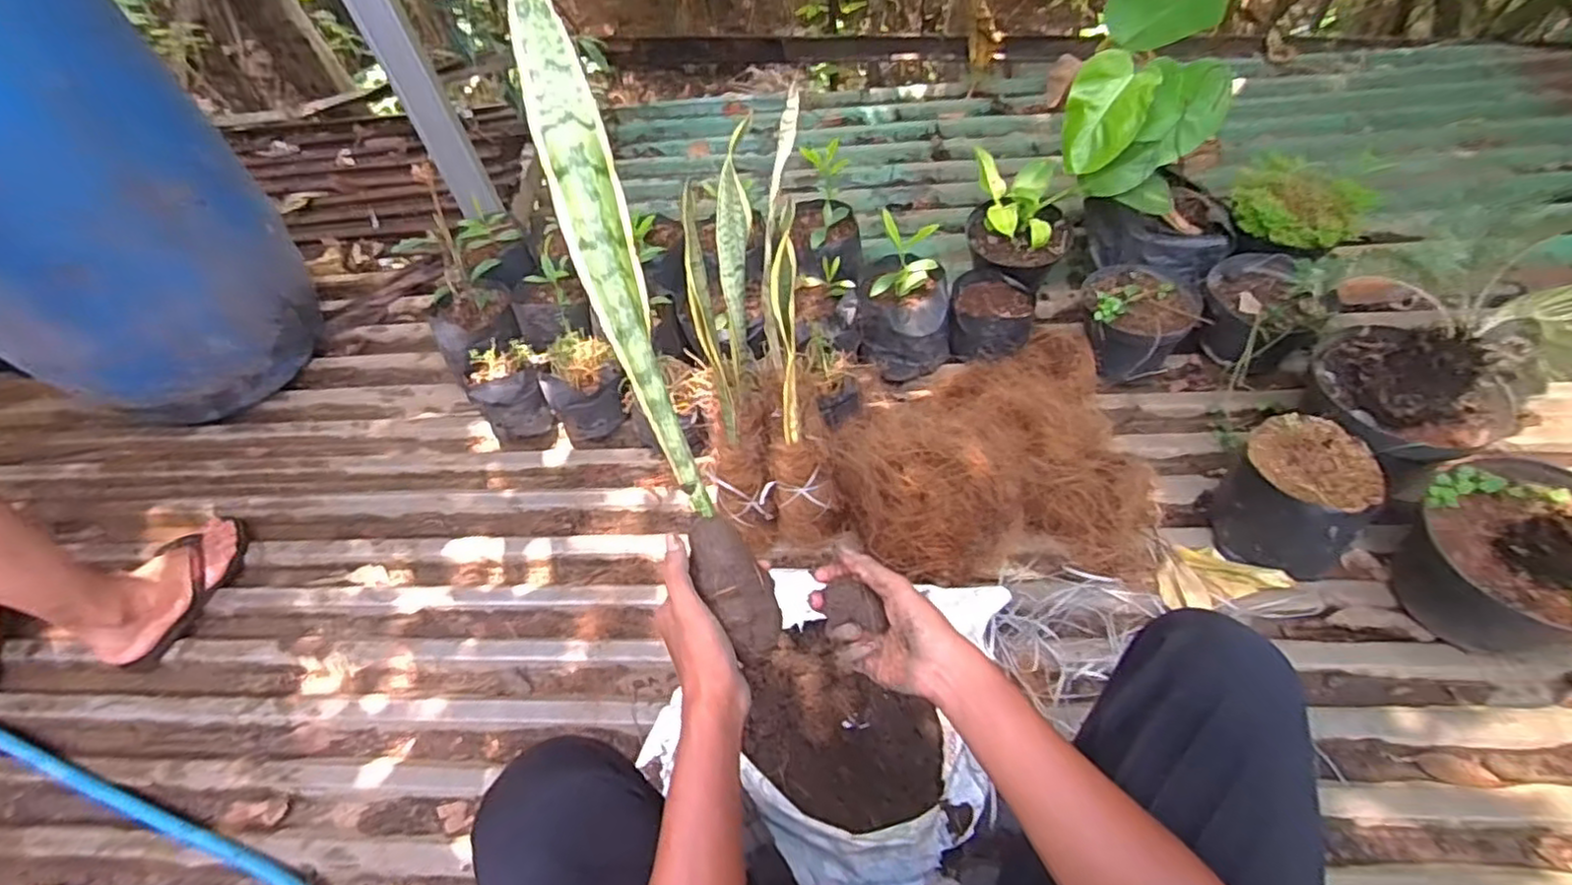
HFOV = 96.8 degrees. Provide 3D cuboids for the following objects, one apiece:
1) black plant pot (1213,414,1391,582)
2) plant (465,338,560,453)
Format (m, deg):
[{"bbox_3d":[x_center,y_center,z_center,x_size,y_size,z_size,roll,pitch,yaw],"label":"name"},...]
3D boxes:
[{"bbox_3d":[0.656,0.072,0.908,0.149,0.161,0.137,-2,57,3],"label":"black plant pot"},{"bbox_3d":[-0.457,-0.078,1.168,0.108,0.166,0.116,-2,57,3],"label":"plant"}]

